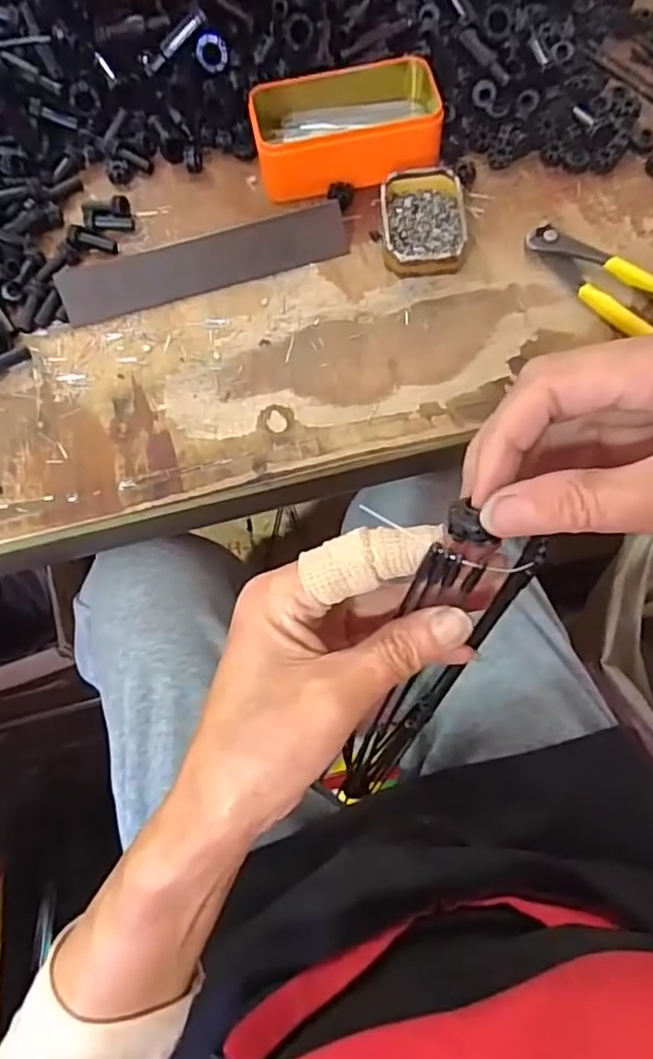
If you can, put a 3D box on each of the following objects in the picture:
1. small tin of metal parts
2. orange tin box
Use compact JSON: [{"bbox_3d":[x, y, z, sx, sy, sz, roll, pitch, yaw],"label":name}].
[{"bbox_3d":[0.075,-0.234,0.491,0.063,0.023,0.090,-2,68,2],"label":"small tin of metal parts"},{"bbox_3d":[0.016,-0.318,0.513,0.147,0.039,0.088,-10,68,-1],"label":"orange tin box"}]

